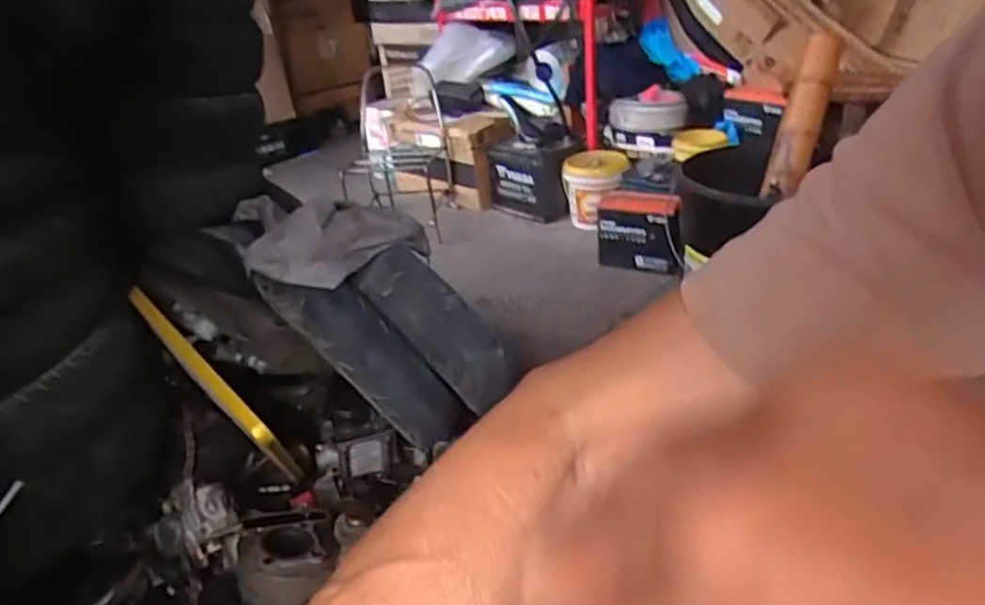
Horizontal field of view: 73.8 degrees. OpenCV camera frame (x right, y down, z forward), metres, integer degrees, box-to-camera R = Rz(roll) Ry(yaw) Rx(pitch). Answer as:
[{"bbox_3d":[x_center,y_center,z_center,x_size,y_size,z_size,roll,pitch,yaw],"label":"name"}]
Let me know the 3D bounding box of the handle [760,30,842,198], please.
[{"bbox_3d":[0.535,-0.321,1.129,0.057,0.286,0.047,21,8,41],"label":"handle"}]

